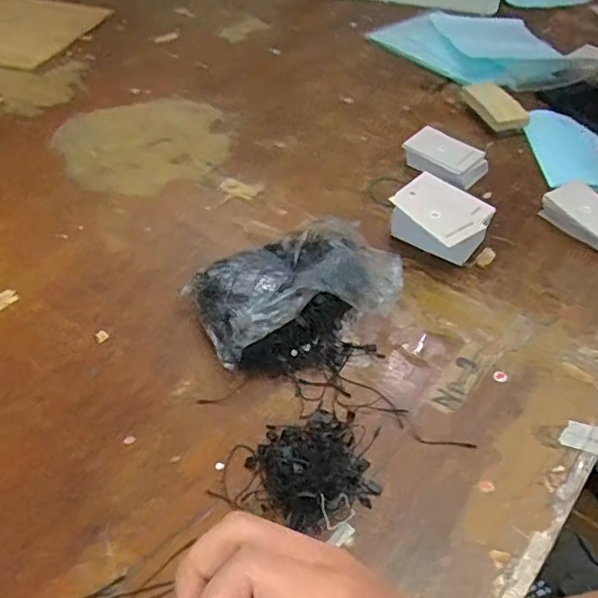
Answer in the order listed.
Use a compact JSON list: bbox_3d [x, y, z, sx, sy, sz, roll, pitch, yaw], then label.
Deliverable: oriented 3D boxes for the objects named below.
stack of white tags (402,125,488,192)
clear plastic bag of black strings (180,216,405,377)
[{"bbox_3d":[0.172,-0.166,0.664,0.090,0.028,0.059,35,56,29],"label":"stack of white tags"},{"bbox_3d":[0.001,-0.010,0.489,0.169,0.069,0.124,-20,50,-18],"label":"clear plastic bag of black strings"}]

